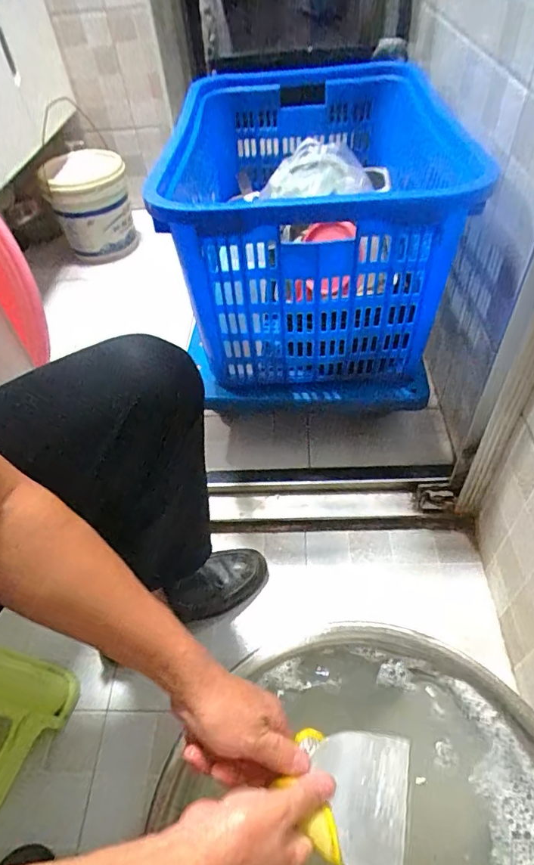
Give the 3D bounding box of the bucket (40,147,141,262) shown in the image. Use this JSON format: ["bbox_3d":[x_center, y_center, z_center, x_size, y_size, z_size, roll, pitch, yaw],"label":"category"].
[{"bbox_3d":[-0.532,-0.682,1.472,0.235,0.264,0.249,-15,49,-8],"label":"bucket"}]

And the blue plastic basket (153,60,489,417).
[{"bbox_3d":[0.071,-0.402,0.947,0.473,0.392,0.669,-7,49,-1],"label":"blue plastic basket"}]

